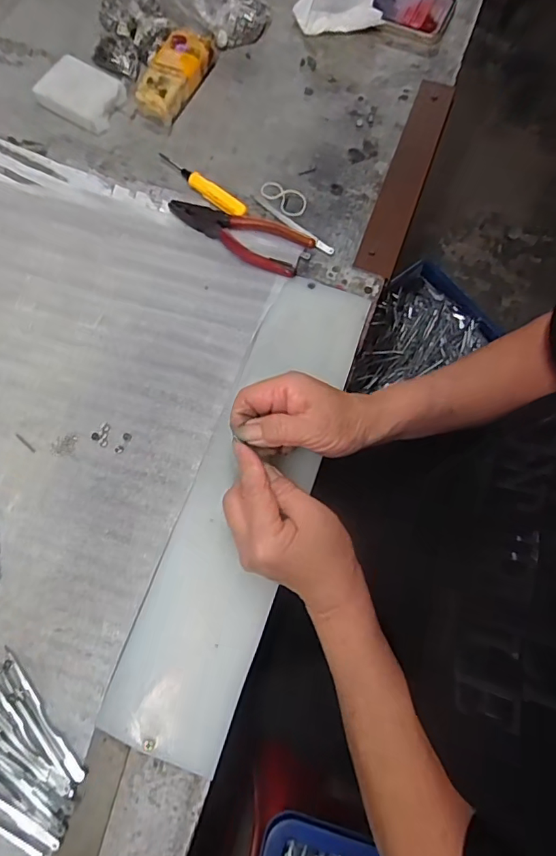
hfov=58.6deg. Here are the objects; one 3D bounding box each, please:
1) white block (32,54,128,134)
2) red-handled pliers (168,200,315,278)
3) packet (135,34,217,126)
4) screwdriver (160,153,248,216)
[{"bbox_3d":[-0.218,-0.367,0.544,0.085,0.031,0.057,25,74,6],"label":"white block"},{"bbox_3d":[-0.041,-0.195,0.490,0.149,0.021,0.049,29,75,7],"label":"red-handled pliers"},{"bbox_3d":[-0.113,-0.390,0.542,0.050,0.028,0.110,28,75,7],"label":"packet"},{"bbox_3d":[-0.080,-0.254,0.512,0.121,0.016,0.019,41,76,10],"label":"screwdriver"}]

